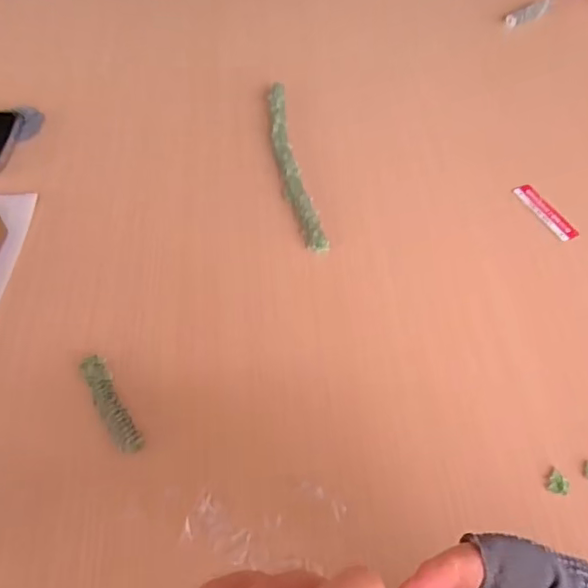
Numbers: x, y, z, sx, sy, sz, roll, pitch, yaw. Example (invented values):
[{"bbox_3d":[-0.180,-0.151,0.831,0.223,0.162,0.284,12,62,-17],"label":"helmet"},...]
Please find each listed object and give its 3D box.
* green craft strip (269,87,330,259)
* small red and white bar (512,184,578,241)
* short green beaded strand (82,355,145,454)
[{"bbox_3d":[-0.004,-0.128,0.547,0.025,0.016,0.219,-9,57,-8],"label":"green craft strip"},{"bbox_3d":[0.229,-0.075,0.522,0.019,0.006,0.069,-21,59,-16],"label":"small red and white bar"},{"bbox_3d":[-0.127,0.077,0.400,0.018,0.013,0.077,-26,61,-18],"label":"short green beaded strand"}]

